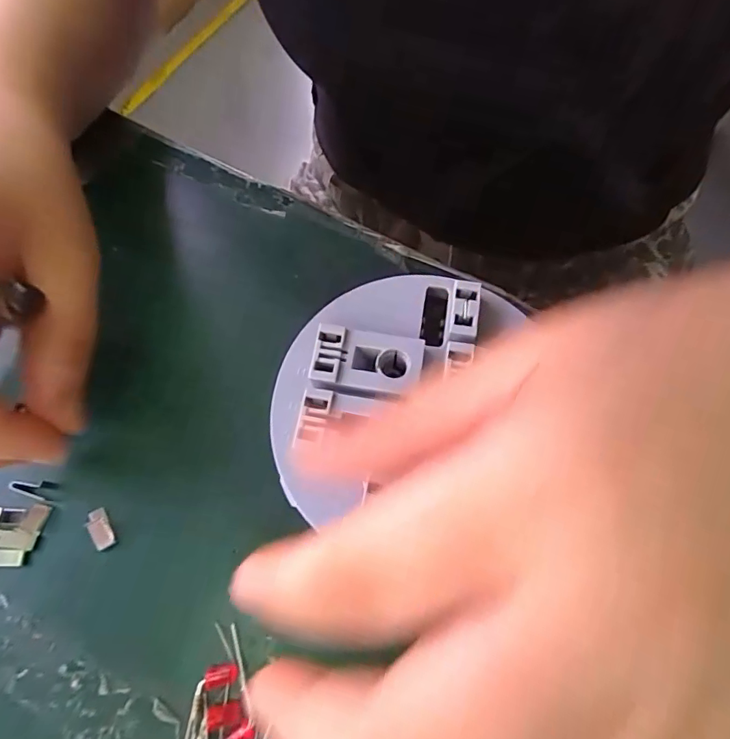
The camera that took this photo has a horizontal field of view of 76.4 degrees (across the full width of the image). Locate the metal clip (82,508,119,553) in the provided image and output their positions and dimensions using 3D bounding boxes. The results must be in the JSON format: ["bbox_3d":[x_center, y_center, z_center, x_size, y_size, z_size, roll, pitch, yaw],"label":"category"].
[{"bbox_3d":[-0.092,0.055,0.160,0.007,0.005,0.015,-34,71,-12],"label":"metal clip"}]

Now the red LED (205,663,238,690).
[{"bbox_3d":[-0.044,0.094,0.142,0.009,0.004,0.006,-9,68,-3],"label":"red LED"}]

